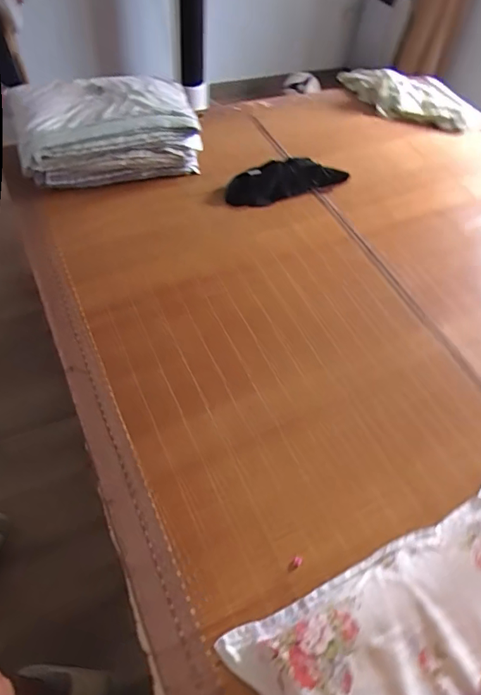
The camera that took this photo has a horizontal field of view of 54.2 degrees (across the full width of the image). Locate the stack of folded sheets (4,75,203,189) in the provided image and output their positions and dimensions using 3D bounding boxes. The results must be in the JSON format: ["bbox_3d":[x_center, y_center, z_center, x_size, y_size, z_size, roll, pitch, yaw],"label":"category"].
[{"bbox_3d":[-0.424,-0.696,1.496,0.533,0.191,0.331,-12,57,-13],"label":"stack of folded sheets"}]

